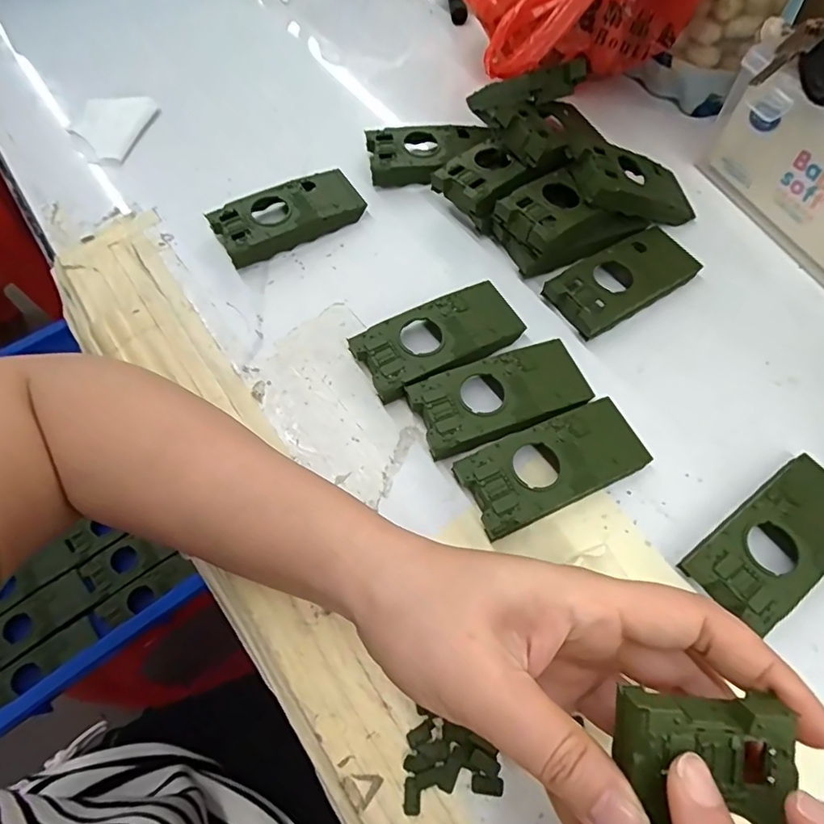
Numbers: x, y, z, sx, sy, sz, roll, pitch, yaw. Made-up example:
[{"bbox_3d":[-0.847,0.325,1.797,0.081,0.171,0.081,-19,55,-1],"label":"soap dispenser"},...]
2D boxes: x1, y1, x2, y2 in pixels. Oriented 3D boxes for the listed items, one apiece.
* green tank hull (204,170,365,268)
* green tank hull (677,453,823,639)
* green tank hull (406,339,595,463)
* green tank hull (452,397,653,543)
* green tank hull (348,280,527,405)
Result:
[{"bbox_3d":[-0.087,-0.141,0.377,0.101,0.023,0.044,-29,68,-14],"label":"green tank hull"},{"bbox_3d":[0.194,0.066,0.278,0.104,0.022,0.046,-34,69,-16],"label":"green tank hull"},{"bbox_3d":[0.053,-0.008,0.314,0.102,0.020,0.050,-20,66,-10],"label":"green tank hull"},{"bbox_3d":[0.079,0.030,0.297,0.103,0.023,0.047,-23,66,-12],"label":"green tank hull"},{"bbox_3d":[0.018,-0.045,0.332,0.103,0.021,0.050,-28,68,-14],"label":"green tank hull"}]

